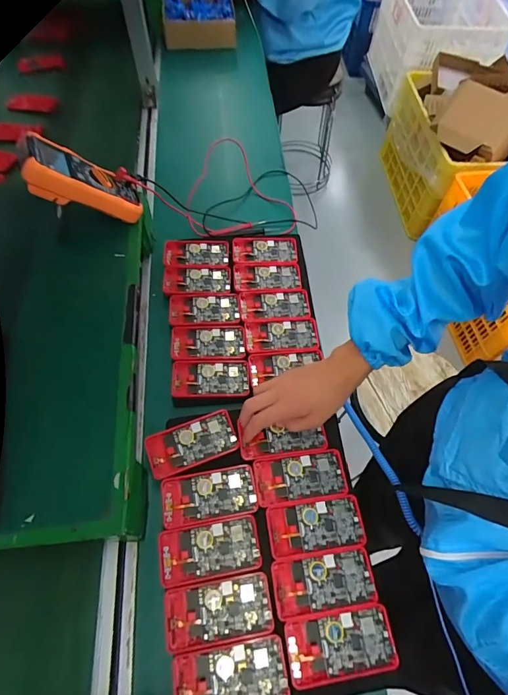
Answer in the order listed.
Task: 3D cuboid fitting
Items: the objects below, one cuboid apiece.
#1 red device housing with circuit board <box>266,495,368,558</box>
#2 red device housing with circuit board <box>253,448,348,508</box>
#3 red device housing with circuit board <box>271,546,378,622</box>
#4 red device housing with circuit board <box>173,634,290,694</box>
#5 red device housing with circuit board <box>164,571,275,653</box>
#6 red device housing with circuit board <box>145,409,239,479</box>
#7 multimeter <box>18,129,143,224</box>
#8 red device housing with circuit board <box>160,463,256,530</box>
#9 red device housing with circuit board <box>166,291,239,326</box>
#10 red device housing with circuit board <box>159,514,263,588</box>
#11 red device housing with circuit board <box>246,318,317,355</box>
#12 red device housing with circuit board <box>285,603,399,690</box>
[{"bbox_3d":[0.081,0.231,0.502,0.125,0.006,0.062,-6,58,-6],"label":"red device housing with circuit board"},{"bbox_3d":[0.064,0.178,0.530,0.124,0.007,0.061,-7,58,-7],"label":"red device housing with circuit board"},{"bbox_3d":[0.086,0.289,0.477,0.125,0.013,0.062,-6,58,-7],"label":"red device housing with circuit board"},{"bbox_3d":[-0.026,0.368,0.429,0.124,0.014,0.063,-7,58,-7],"label":"red device housing with circuit board"},{"bbox_3d":[-0.041,0.310,0.455,0.125,0.010,0.062,-6,58,-7],"label":"red device housing with circuit board"},{"bbox_3d":[-0.087,0.135,0.541,0.122,0.011,0.060,-17,60,-13],"label":"red device housing with circuit board"},{"bbox_3d":[-0.250,-0.238,0.567,0.181,0.054,0.076,10,45,-47],"label":"multimeter"},{"bbox_3d":[-0.059,0.196,0.512,0.124,0.007,0.062,-7,58,-7],"label":"red device housing with circuit board"},{"bbox_3d":[-0.088,-0.068,0.679,0.122,0.015,0.066,-5,58,-6],"label":"red device housing with circuit board"},{"bbox_3d":[-0.055,0.252,0.482,0.124,0.009,0.062,-7,58,-7],"label":"red device housing with circuit board"},{"bbox_3d":[0.047,-0.021,0.663,0.123,0.013,0.063,-5,58,-6],"label":"red device housing with circuit board"},{"bbox_3d":[0.101,0.343,0.446,0.125,0.011,0.062,-5,58,-6],"label":"red device housing with circuit board"}]

